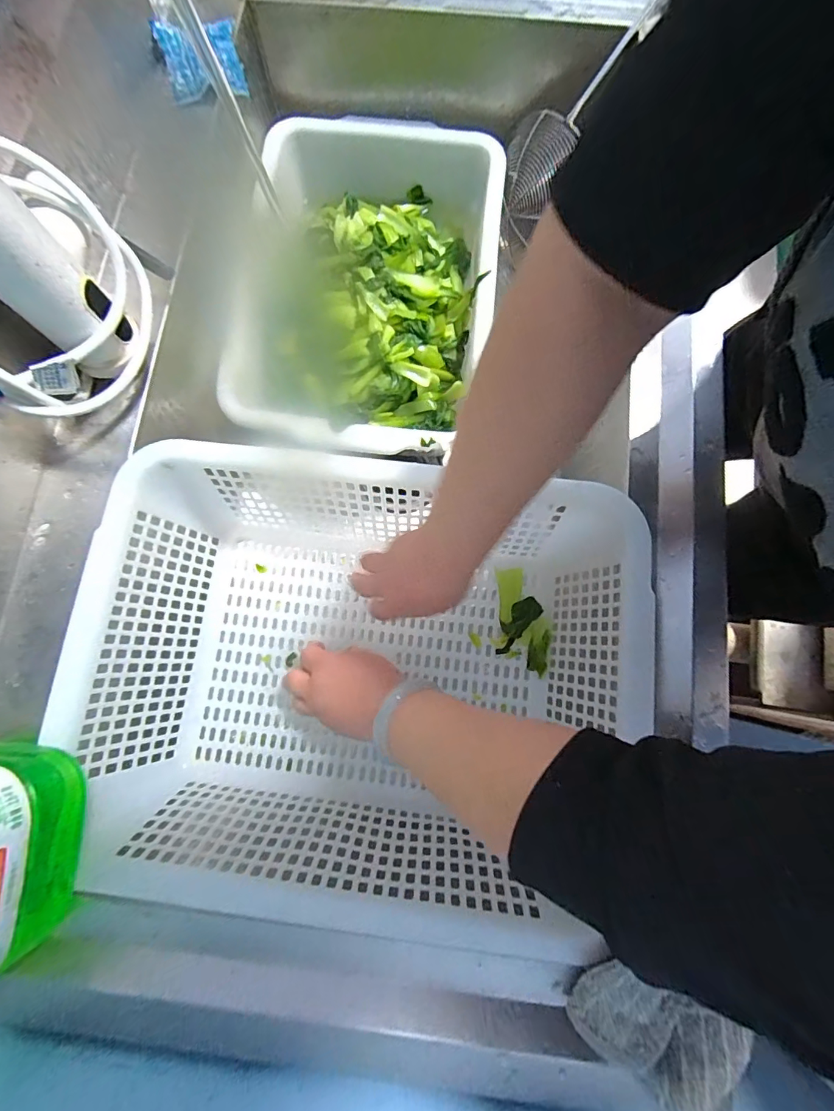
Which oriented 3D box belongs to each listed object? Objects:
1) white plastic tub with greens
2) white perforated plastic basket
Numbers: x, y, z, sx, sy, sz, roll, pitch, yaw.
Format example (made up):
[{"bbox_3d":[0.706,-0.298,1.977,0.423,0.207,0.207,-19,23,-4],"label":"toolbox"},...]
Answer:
[{"bbox_3d":[-0.071,-0.337,0.592,0.308,0.094,0.440,9,80,3],"label":"white plastic tub with greens"},{"bbox_3d":[-0.048,0.104,0.410,0.447,0.133,0.345,6,80,2],"label":"white perforated plastic basket"}]

